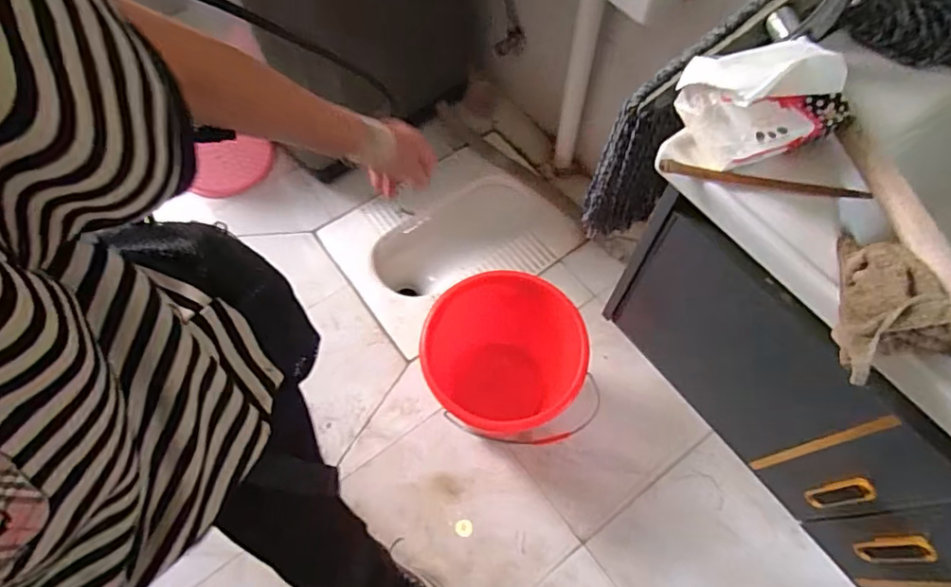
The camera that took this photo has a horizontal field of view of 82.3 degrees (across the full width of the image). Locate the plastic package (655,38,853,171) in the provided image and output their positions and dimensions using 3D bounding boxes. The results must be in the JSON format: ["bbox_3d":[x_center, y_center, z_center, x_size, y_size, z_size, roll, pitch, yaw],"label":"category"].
[{"bbox_3d":[0.260,-0.177,0.499,0.159,0.082,0.110,-3,66,-2],"label":"plastic package"}]

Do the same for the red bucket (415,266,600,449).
[{"bbox_3d":[0.052,0.167,1.151,0.301,0.339,0.299,0,66,0],"label":"red bucket"}]

